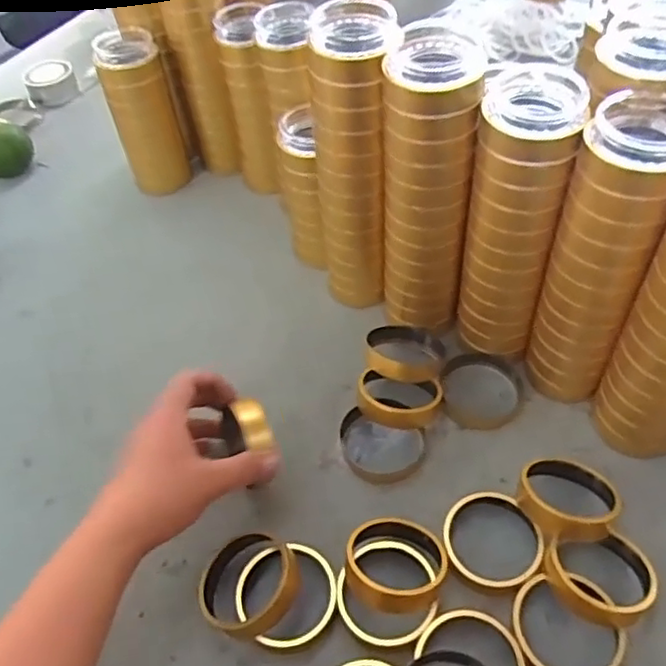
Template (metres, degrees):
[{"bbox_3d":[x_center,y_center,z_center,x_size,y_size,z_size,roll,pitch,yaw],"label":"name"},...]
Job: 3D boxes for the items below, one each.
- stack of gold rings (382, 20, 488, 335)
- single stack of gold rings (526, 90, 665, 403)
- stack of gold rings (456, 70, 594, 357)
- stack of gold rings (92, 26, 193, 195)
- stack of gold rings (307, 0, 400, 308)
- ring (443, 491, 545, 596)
[{"bbox_3d":[0.075,-0.112,0.526,0.064,0.246,0.067,-3,50,4],"label":"stack of gold rings"},{"bbox_3d":[0.194,-0.049,0.471,0.063,0.232,0.070,19,53,20],"label":"single stack of gold rings"},{"bbox_3d":[0.140,-0.088,0.503,0.067,0.227,0.080,10,51,13],"label":"stack of gold rings"},{"bbox_3d":[-0.213,-0.249,0.731,0.068,0.161,0.072,-15,50,-8],"label":"stack of gold rings"},{"bbox_3d":[0.020,-0.134,0.549,0.064,0.262,0.059,-2,49,3],"label":"stack of gold rings"},{"bbox_3d":[0.113,0.151,0.464,0.068,0.024,0.069,-3,49,3],"label":"ring"}]

